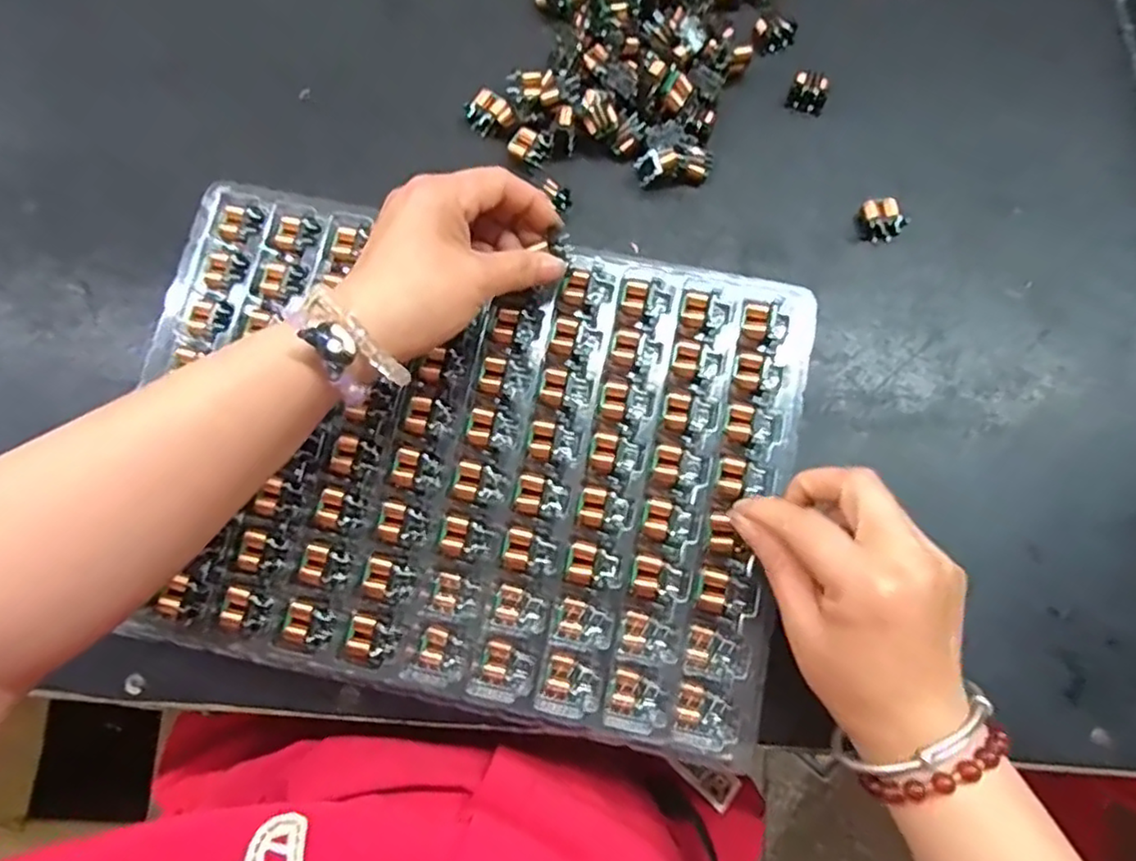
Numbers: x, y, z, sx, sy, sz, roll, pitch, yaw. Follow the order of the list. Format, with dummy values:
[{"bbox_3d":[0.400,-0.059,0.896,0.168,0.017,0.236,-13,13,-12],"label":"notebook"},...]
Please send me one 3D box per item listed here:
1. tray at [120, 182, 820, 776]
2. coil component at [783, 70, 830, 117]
[{"bbox_3d":[-0.055,0.011,0.331,0.329,0.015,0.231,12,80,3],"label":"tray"},{"bbox_3d":[0.144,-0.201,0.386,0.022,0.012,0.018,17,80,4],"label":"coil component"}]

